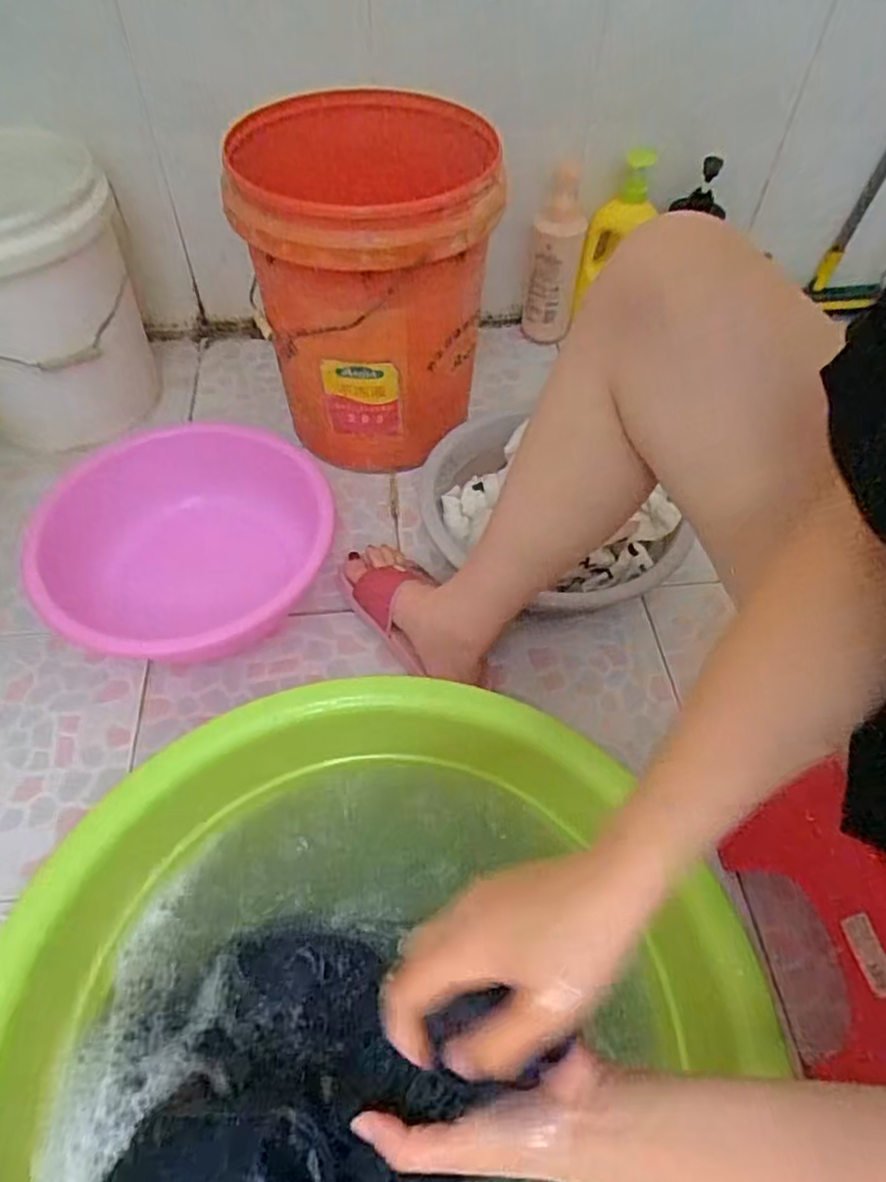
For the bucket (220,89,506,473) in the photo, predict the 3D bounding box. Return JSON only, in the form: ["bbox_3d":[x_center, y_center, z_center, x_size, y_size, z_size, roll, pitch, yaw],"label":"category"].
[{"bbox_3d":[-0.088,-0.376,0.881,0.292,0.375,0.289,0,54,0],"label":"bucket"}]

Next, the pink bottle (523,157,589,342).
[{"bbox_3d":[0.179,-0.513,1.073,0.068,0.298,0.084,18,56,12],"label":"pink bottle"}]

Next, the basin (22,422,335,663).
[{"bbox_3d":[-0.316,-0.054,0.811,0.305,0.115,0.327,1,53,-1],"label":"basin"}]

